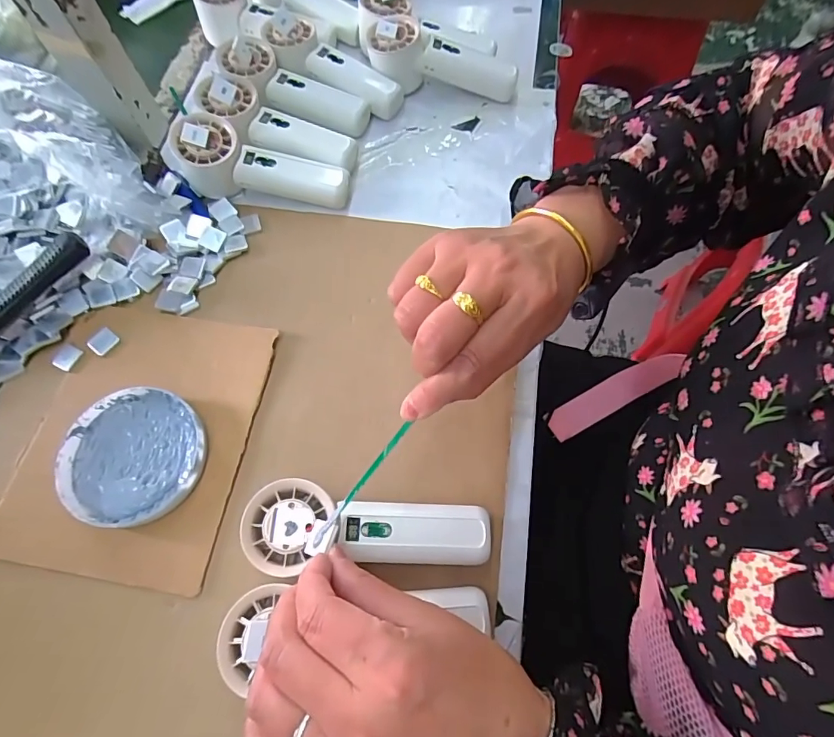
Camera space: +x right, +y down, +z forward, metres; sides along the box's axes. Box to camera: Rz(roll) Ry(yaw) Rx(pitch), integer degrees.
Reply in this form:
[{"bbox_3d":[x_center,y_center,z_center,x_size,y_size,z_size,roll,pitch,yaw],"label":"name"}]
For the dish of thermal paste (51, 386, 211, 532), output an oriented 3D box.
[{"bbox_3d":[-0.211,0.064,0.343,0.101,0.015,0.097,0,67,0],"label":"dish of thermal paste"}]

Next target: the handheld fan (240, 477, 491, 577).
[{"bbox_3d":[-0.030,0.110,0.304,0.152,0.051,0.052,5,67,2],"label":"handheld fan"}]

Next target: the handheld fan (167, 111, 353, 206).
[{"bbox_3d":[-0.145,-0.194,0.430,0.160,0.060,0.054,1,67,1],"label":"handheld fan"}]

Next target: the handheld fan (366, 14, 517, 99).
[{"bbox_3d":[0.027,-0.329,0.491,0.159,0.054,0.060,4,67,2],"label":"handheld fan"}]

